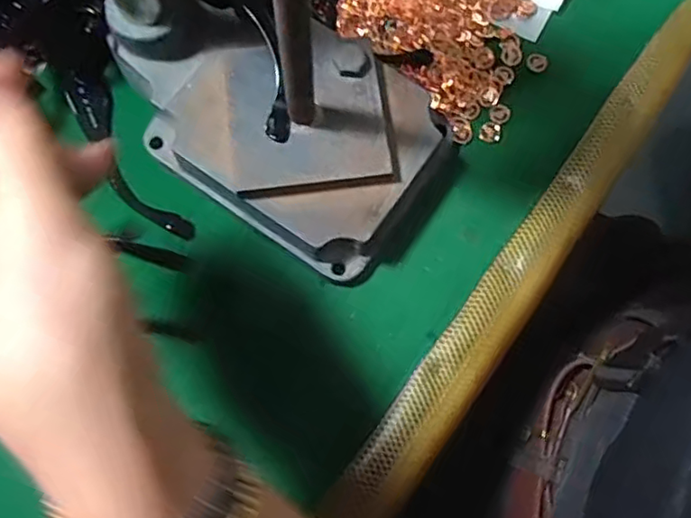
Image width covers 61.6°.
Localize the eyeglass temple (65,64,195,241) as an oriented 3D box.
[{"bbox_3d":[-0.126,-0.058,0.327,0.025,0.009,0.121,-33,79,-9],"label":"eyeglass temple"}]

